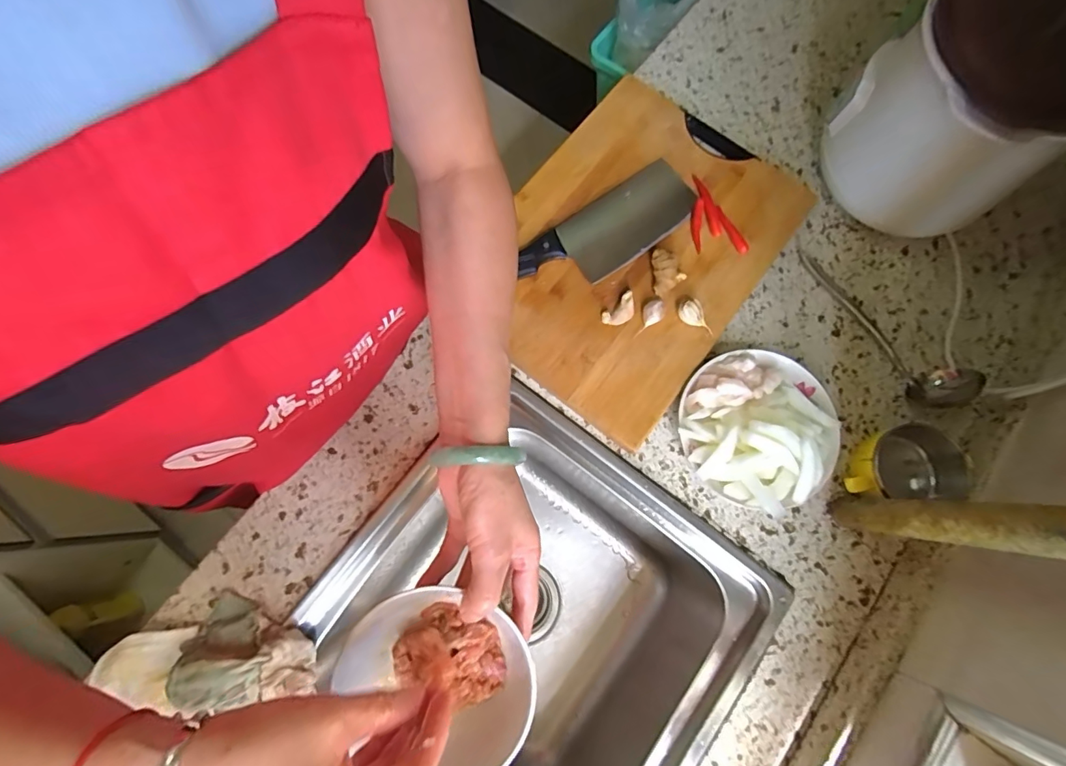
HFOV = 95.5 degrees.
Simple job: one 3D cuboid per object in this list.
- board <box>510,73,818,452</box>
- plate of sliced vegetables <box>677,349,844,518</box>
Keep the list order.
[{"bbox_3d":[0.117,-0.167,0.576,0.285,0.034,0.403,38,78,7],"label":"board"},{"bbox_3d":[0.245,0.048,0.522,0.163,0.056,0.167,0,76,-2],"label":"plate of sliced vegetables"}]

